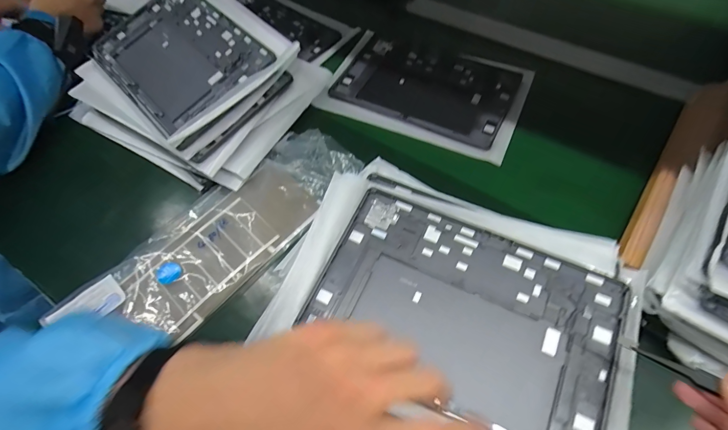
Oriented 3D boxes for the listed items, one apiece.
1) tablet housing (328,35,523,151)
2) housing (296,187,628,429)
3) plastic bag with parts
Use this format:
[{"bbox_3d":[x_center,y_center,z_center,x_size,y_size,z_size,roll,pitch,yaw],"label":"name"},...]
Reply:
[{"bbox_3d":[0.094,-0.197,0.543,0.250,0.010,0.173,23,64,15],"label":"tablet housing"},{"bbox_3d":[0.088,0.083,0.321,0.251,0.016,0.160,23,64,15],"label":"housing"},{"bbox_3d":[-0.157,0.011,0.424,0.126,0.031,0.335,38,69,21],"label":"plastic bag with parts"}]

